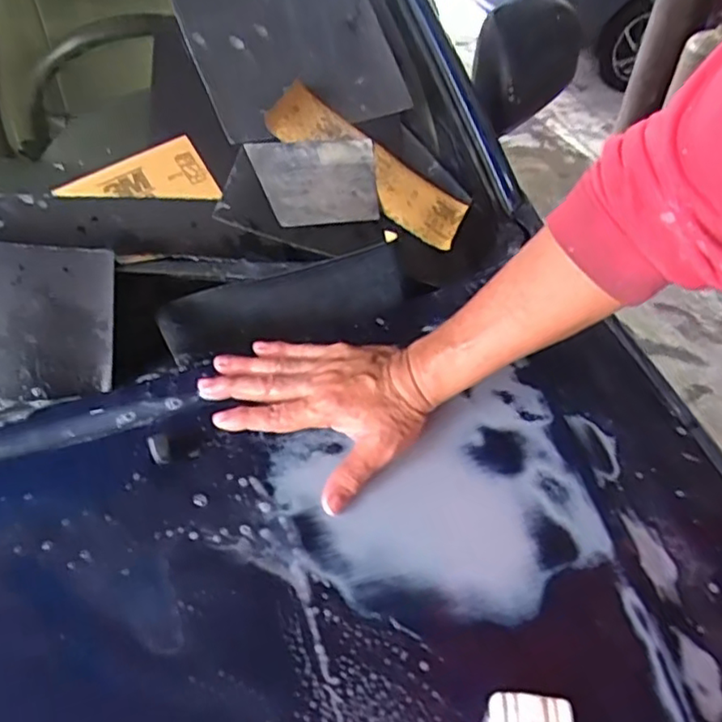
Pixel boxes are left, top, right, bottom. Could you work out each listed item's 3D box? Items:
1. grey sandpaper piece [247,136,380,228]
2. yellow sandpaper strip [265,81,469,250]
[{"bbox_3d":[-0.042,-0.196,0.696,0.137,0.010,0.103,-11,73,-23],"label":"grey sandpaper piece"},{"bbox_3d":[0.011,-0.218,0.727,0.241,0.020,0.081,35,61,-10],"label":"yellow sandpaper strip"}]

